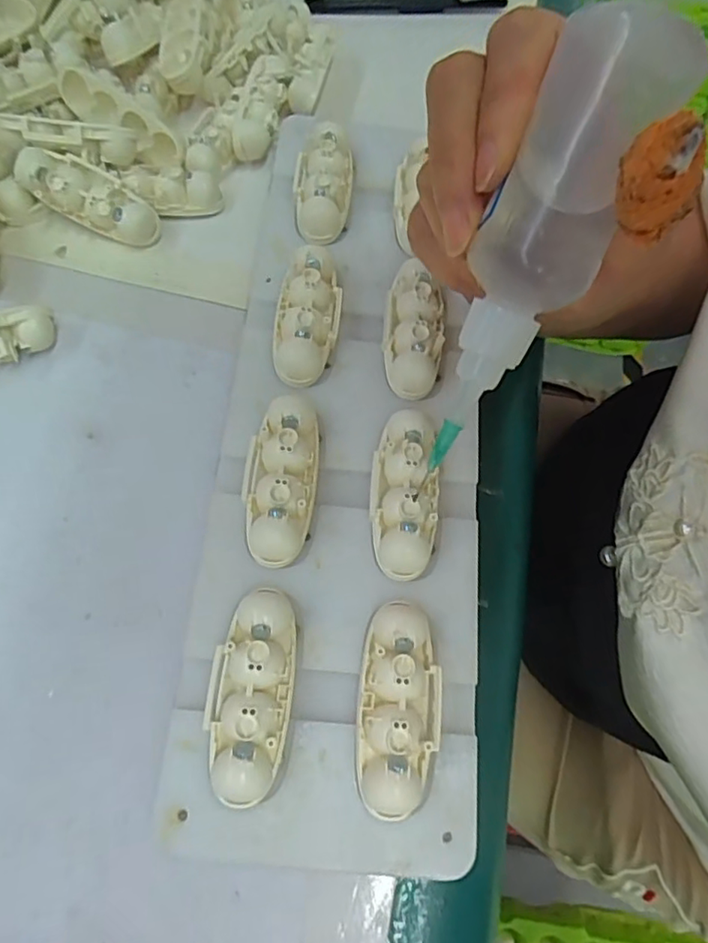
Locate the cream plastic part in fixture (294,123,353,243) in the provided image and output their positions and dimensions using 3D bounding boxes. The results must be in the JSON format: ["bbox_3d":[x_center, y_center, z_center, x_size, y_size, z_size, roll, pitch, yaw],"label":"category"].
[{"bbox_3d":[-0.014,-0.132,0.267,0.026,0.018,0.061,4,68,-5],"label":"cream plastic part in fixture"}]

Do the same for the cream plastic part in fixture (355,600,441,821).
[{"bbox_3d":[0.014,0.074,0.187,0.025,0.018,0.062,8,67,-3],"label":"cream plastic part in fixture"}]

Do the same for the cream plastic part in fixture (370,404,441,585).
[{"bbox_3d":[0.019,0.007,0.213,0.023,0.015,0.061,8,67,-3],"label":"cream plastic part in fixture"}]

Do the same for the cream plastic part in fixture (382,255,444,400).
[{"bbox_3d":[0.025,-0.059,0.240,0.024,0.016,0.058,9,67,-3],"label":"cream plastic part in fixture"}]

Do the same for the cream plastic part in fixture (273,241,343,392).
[{"bbox_3d":[-0.019,-0.063,0.238,0.025,0.016,0.059,6,67,-4],"label":"cream plastic part in fixture"}]

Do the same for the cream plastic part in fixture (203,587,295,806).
[{"bbox_3d":[-0.032,0.068,0.183,0.025,0.013,0.062,6,67,-4],"label":"cream plastic part in fixture"}]

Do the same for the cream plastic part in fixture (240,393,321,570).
[{"bbox_3d":[-0.027,0.003,0.213,0.024,0.018,0.061,6,67,-4],"label":"cream plastic part in fixture"}]

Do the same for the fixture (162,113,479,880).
[{"bbox_3d":[-0.003,-0.026,0.226,0.095,0.020,0.304,4,68,-3],"label":"fixture"}]

